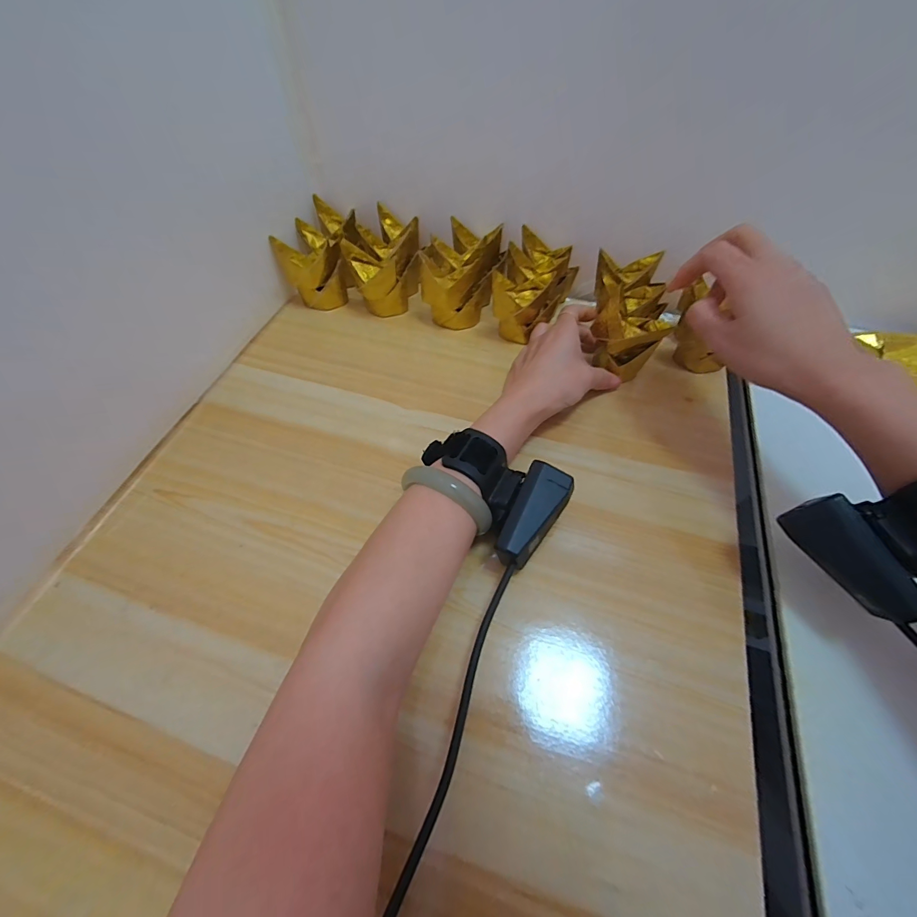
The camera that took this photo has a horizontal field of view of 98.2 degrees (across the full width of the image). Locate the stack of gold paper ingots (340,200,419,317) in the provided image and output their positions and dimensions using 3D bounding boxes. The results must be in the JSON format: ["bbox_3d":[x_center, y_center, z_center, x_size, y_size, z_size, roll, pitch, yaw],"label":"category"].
[{"bbox_3d":[-0.077,-0.212,0.432,0.071,0.066,0.101,-1,56,0],"label":"stack of gold paper ingots"}]

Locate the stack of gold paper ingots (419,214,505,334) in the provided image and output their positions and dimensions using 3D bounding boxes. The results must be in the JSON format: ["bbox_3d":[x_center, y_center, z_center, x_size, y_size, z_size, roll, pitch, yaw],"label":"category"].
[{"bbox_3d":[0.004,-0.191,0.417,0.070,0.066,0.094,17,58,12],"label":"stack of gold paper ingots"}]

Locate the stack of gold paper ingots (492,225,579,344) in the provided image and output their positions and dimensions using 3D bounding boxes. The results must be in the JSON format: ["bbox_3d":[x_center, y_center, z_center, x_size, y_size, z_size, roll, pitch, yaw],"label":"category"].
[{"bbox_3d":[0.079,-0.175,0.403,0.066,0.065,0.107,16,58,11],"label":"stack of gold paper ingots"}]

